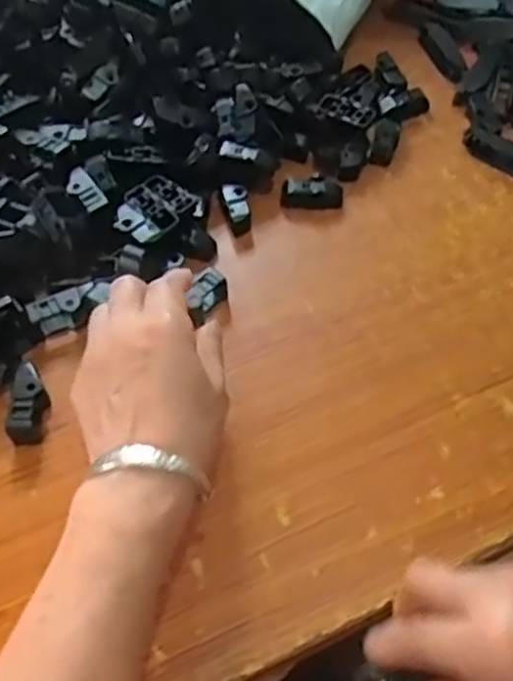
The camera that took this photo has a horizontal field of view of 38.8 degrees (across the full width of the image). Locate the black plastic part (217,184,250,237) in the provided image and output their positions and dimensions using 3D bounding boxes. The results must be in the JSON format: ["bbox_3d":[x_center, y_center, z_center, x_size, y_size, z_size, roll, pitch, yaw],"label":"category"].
[{"bbox_3d":[-0.015,-0.101,0.546,0.018,0.016,0.042,-16,75,-9],"label":"black plastic part"}]

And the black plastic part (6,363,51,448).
[{"bbox_3d":[-0.143,0.039,0.456,0.018,0.020,0.047,0,56,2],"label":"black plastic part"}]

